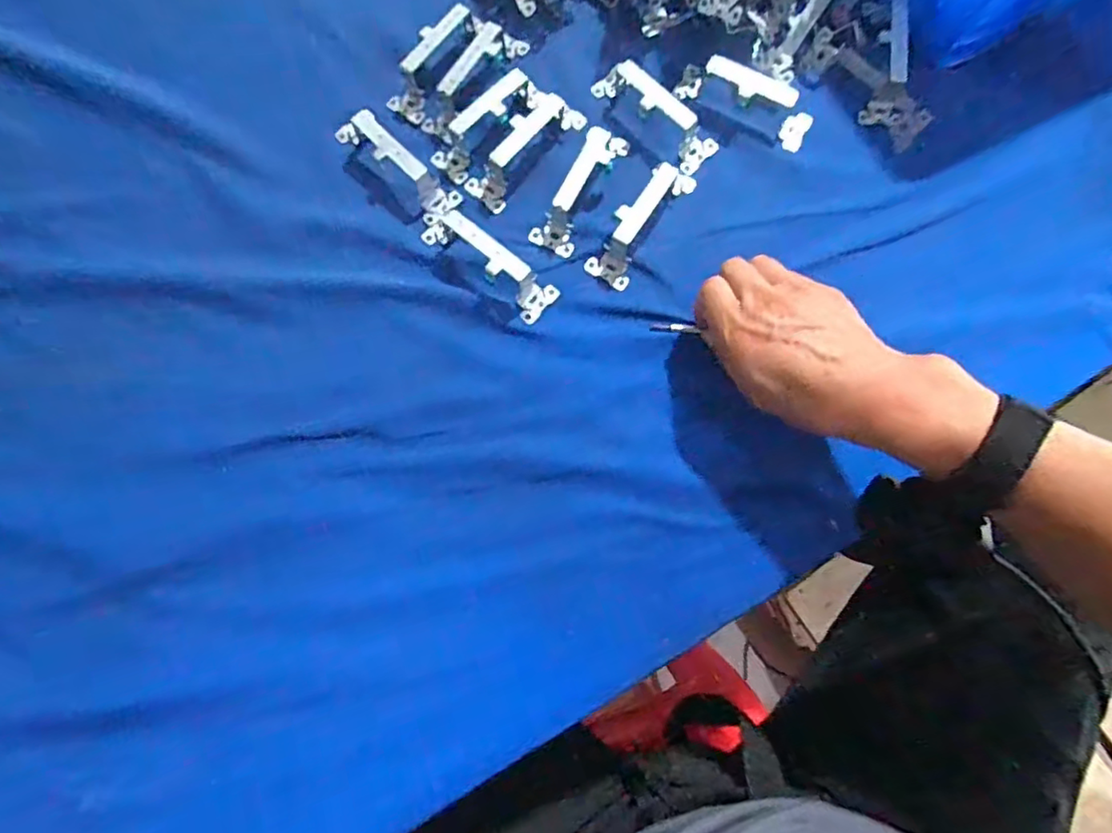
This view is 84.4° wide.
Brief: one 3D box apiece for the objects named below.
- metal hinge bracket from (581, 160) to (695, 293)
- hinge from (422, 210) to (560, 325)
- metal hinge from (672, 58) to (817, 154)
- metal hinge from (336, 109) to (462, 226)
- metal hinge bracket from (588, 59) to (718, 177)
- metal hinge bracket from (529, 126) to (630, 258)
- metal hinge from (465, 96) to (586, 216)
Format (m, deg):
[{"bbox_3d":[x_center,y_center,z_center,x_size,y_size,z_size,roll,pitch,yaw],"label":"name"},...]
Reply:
[{"bbox_3d":[0.065,-0.143,0.433,0.031,0.026,0.103,36,78,8],"label":"metal hinge bracket"},{"bbox_3d":[-0.047,-0.112,0.427,0.104,0.028,0.032,40,79,9],"label":"hinge"},{"bbox_3d":[0.144,-0.243,0.463,0.106,0.034,0.029,27,77,7],"label":"metal hinge"},{"bbox_3d":[-0.120,-0.186,0.445,0.106,0.032,0.030,39,79,9],"label":"metal hinge"},{"bbox_3d":[0.075,-0.233,0.460,0.030,0.036,0.103,-43,80,-10],"label":"metal hinge bracket"},{"bbox_3d":[0.018,-0.171,0.442,0.032,0.027,0.104,26,77,6],"label":"metal hinge bracket"},{"bbox_3d":[-0.021,-0.201,0.448,0.031,0.027,0.105,41,79,9],"label":"metal hinge"}]

